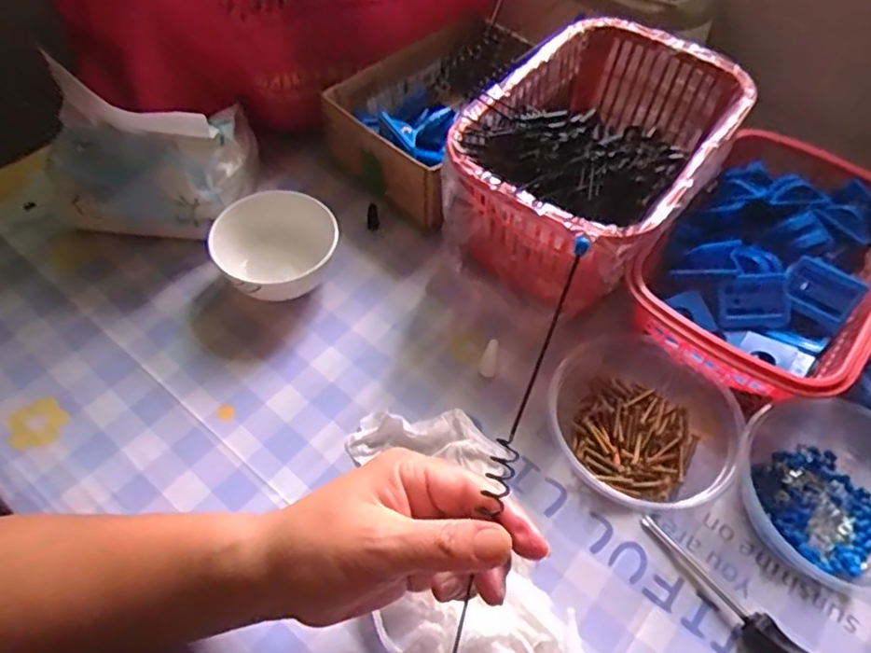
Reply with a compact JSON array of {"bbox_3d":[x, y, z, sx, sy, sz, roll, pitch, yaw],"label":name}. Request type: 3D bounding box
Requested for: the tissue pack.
[{"bbox_3d":[-0.222,-0.130,0.480,0.149,0.112,0.082,2,55,0],"label":"tissue pack"}]

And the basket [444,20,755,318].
[{"bbox_3d":[0.119,-0.118,0.485,0.150,0.111,0.226,32,60,19],"label":"basket"}]

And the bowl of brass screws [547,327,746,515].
[{"bbox_3d":[0.132,0.060,0.406,0.116,0.043,0.107,30,59,18],"label":"bowl of brass screws"}]

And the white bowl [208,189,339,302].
[{"bbox_3d":[-0.117,-0.054,0.471,0.085,0.049,0.082,1,55,-1],"label":"white bowl"}]

